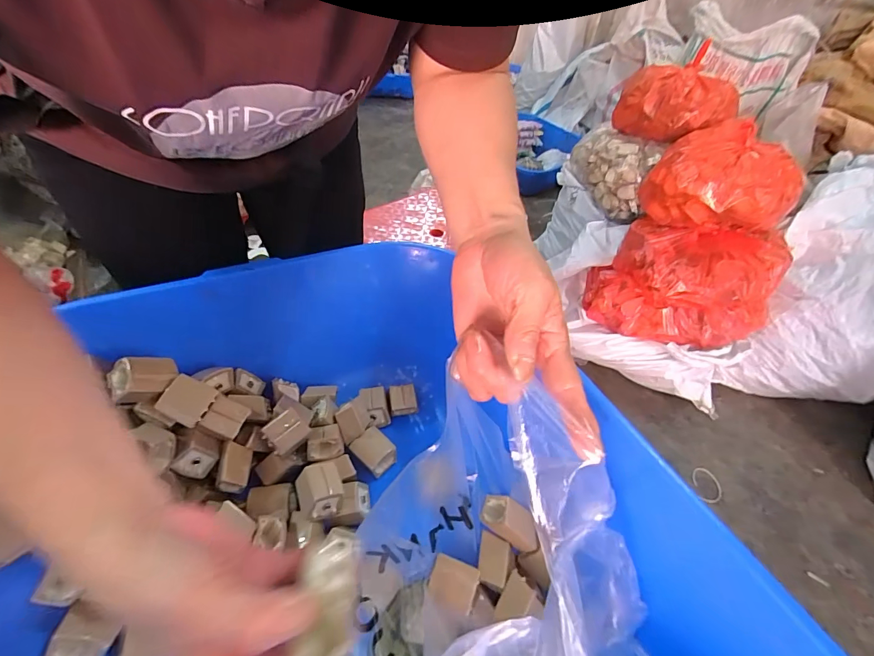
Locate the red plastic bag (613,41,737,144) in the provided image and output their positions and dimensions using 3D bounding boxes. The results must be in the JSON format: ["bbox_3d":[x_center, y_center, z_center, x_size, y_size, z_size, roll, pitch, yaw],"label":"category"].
[{"bbox_3d":[0.646,-0.615,1.059,0.285,0.180,0.180,21,47,14],"label":"red plastic bag"}]

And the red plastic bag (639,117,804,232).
[{"bbox_3d":[0.665,-0.347,0.917,0.304,0.184,0.221,35,52,25],"label":"red plastic bag"}]

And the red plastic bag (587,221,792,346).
[{"bbox_3d":[0.632,-0.107,0.989,0.399,0.252,0.222,15,46,8],"label":"red plastic bag"}]

